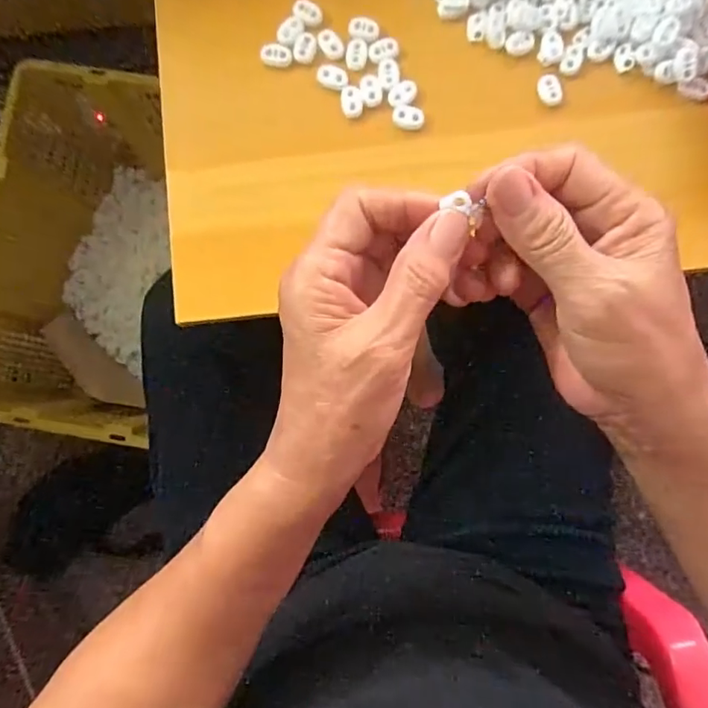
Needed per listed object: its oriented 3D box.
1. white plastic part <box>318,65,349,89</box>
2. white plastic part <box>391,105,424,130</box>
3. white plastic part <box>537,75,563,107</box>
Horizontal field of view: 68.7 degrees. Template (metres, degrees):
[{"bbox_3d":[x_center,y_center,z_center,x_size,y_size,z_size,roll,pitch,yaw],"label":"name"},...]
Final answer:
[{"bbox_3d":[-0.015,-0.202,0.375,0.022,0.004,0.017,23,84,3],"label":"white plastic part"},{"bbox_3d":[0.039,-0.171,0.373,0.022,0.004,0.017,4,83,1],"label":"white plastic part"},{"bbox_3d":[0.141,-0.191,0.373,0.015,0.004,0.022,-12,83,-1],"label":"white plastic part"}]

